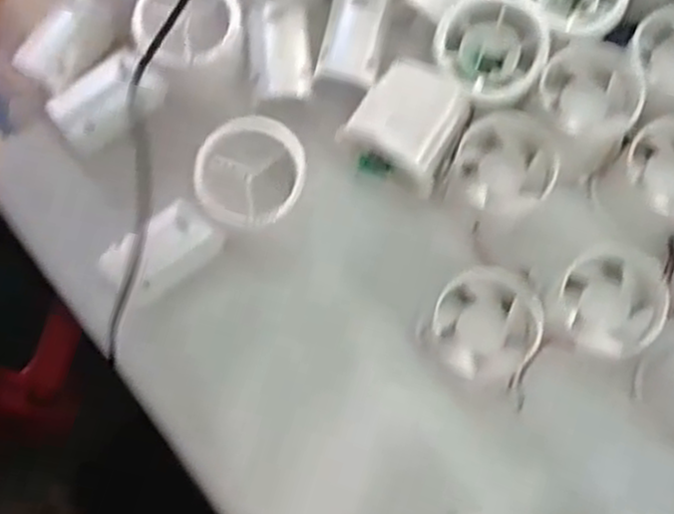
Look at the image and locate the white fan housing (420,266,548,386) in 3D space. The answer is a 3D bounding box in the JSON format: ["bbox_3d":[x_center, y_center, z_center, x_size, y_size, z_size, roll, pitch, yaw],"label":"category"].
[{"bbox_3d":[0.074,0.035,0.390,0.051,0.031,0.055,0,77,2],"label":"white fan housing"}]

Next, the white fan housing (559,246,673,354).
[{"bbox_3d":[0.136,0.023,0.390,0.052,0.036,0.050,0,77,2],"label":"white fan housing"}]

